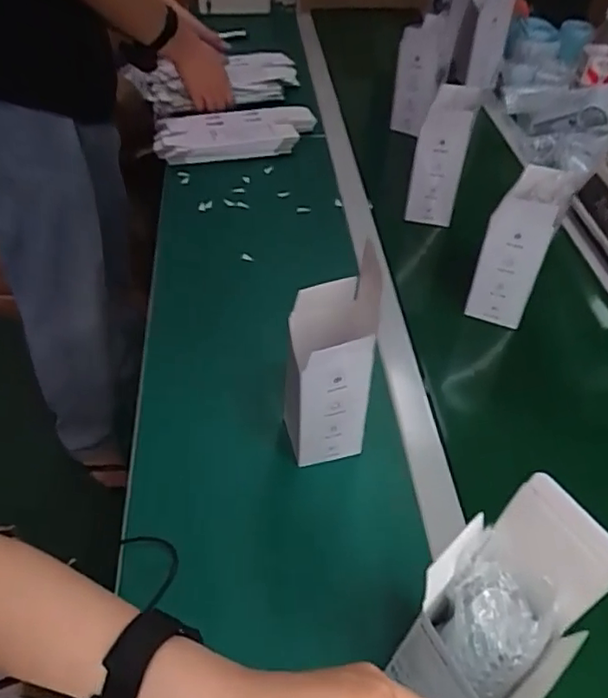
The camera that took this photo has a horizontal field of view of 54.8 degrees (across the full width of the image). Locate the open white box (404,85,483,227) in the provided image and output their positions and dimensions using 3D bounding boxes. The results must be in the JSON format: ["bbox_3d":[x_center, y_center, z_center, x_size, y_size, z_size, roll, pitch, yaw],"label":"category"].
[{"bbox_3d":[0.210,-0.291,0.897,0.075,0.197,0.079,17,50,14],"label":"open white box"}]

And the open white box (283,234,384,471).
[{"bbox_3d":[0.024,0.025,0.577,0.082,0.221,0.079,-4,48,-4],"label":"open white box"}]

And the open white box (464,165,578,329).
[{"bbox_3d":[0.268,-0.123,0.746,0.073,0.186,0.083,23,52,19],"label":"open white box"}]

